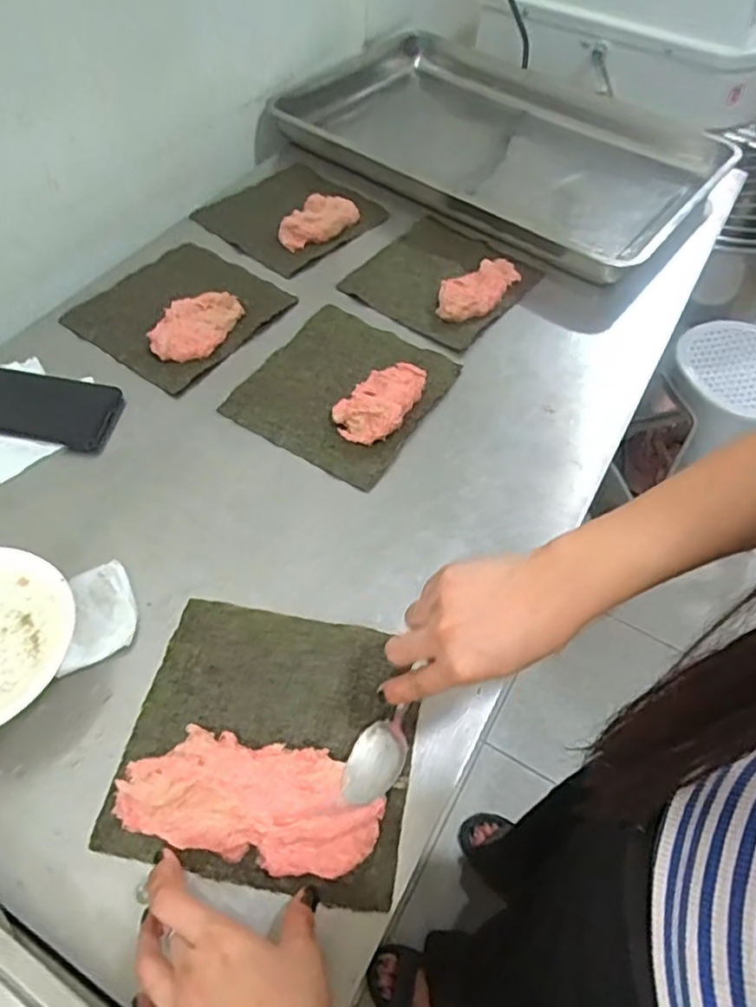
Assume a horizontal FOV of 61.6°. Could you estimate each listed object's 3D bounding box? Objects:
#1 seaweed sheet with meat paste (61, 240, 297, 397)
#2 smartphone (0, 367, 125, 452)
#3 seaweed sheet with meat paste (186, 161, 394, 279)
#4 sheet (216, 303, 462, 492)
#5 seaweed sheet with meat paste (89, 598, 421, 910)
[{"bbox_3d":[-0.216,-0.224,0.700,0.170,0.029,0.196,31,59,16],"label":"seaweed sheet with meat paste"},{"bbox_3d":[-0.340,-0.099,0.618,0.165,0.015,0.077,8,56,1],"label":"smartphone"},{"bbox_3d":[-0.106,-0.388,0.818,0.183,0.029,0.200,37,61,19],"label":"seaweed sheet with meat paste"},{"bbox_3d":[-0.032,-0.128,0.648,0.176,0.029,0.199,29,59,15],"label":"sheet"},{"bbox_3d":[-0.072,0.161,0.446,0.192,0.019,0.180,10,56,3],"label":"seaweed sheet with meat paste"}]

